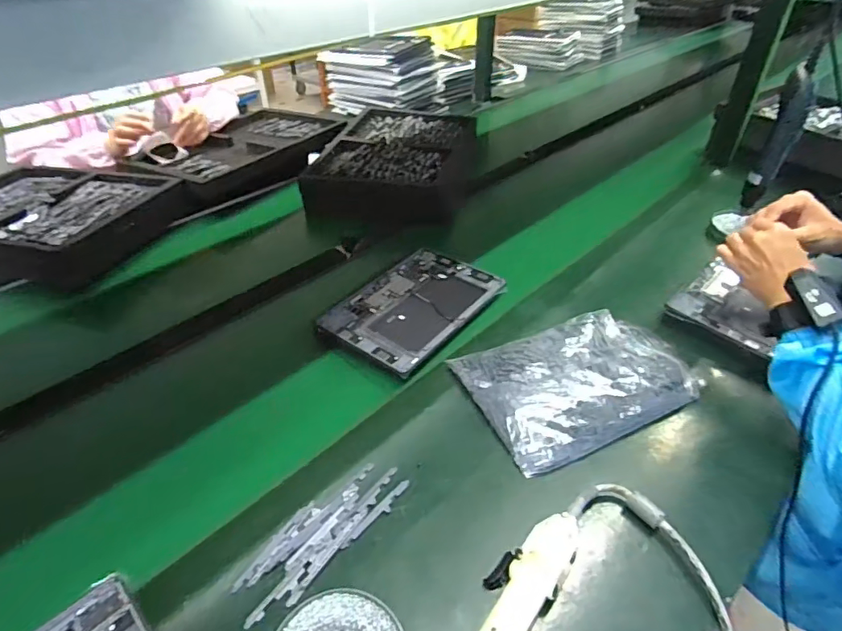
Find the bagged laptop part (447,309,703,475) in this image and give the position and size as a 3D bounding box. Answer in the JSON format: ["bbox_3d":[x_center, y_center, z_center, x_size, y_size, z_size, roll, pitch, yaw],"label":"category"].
[{"bbox_3d":[0.207,0.078,0.648,0.282,0.033,0.175,-18,42,-19],"label":"bagged laptop part"}]

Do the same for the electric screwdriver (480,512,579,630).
[{"bbox_3d":[0.082,0.254,0.448,0.054,0.033,0.198,29,47,28],"label":"electric screwdriver"}]

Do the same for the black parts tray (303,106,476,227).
[{"bbox_3d":[-0.056,-0.354,1.170,0.339,0.099,0.401,7,40,10],"label":"black parts tray"}]

